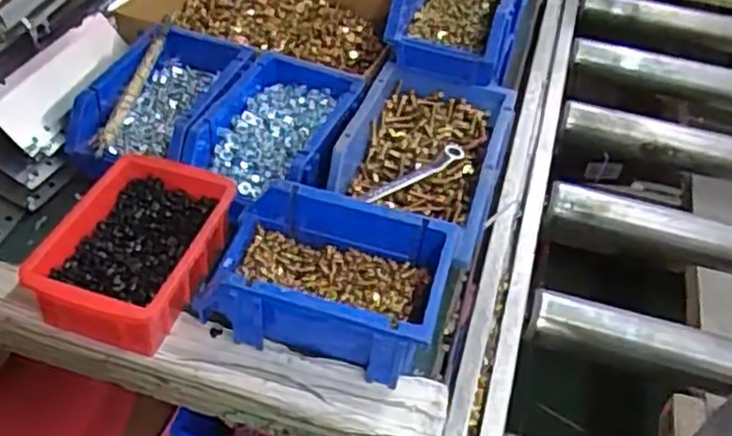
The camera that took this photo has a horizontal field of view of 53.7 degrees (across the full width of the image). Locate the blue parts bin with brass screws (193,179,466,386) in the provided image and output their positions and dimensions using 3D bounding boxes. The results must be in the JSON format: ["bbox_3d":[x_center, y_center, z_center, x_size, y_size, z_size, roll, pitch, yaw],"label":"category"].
[{"bbox_3d":[-0.027,0.045,0.507,0.157,0.072,0.101,13,45,8],"label":"blue parts bin with brass screws"}]

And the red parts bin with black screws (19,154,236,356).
[{"bbox_3d":[-0.167,0.021,0.527,0.112,0.051,0.148,10,44,4],"label":"red parts bin with black screws"}]

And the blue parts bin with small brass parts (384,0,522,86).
[{"bbox_3d":[0.087,-0.191,0.682,0.106,0.077,0.163,15,45,9],"label":"blue parts bin with small brass parts"}]

